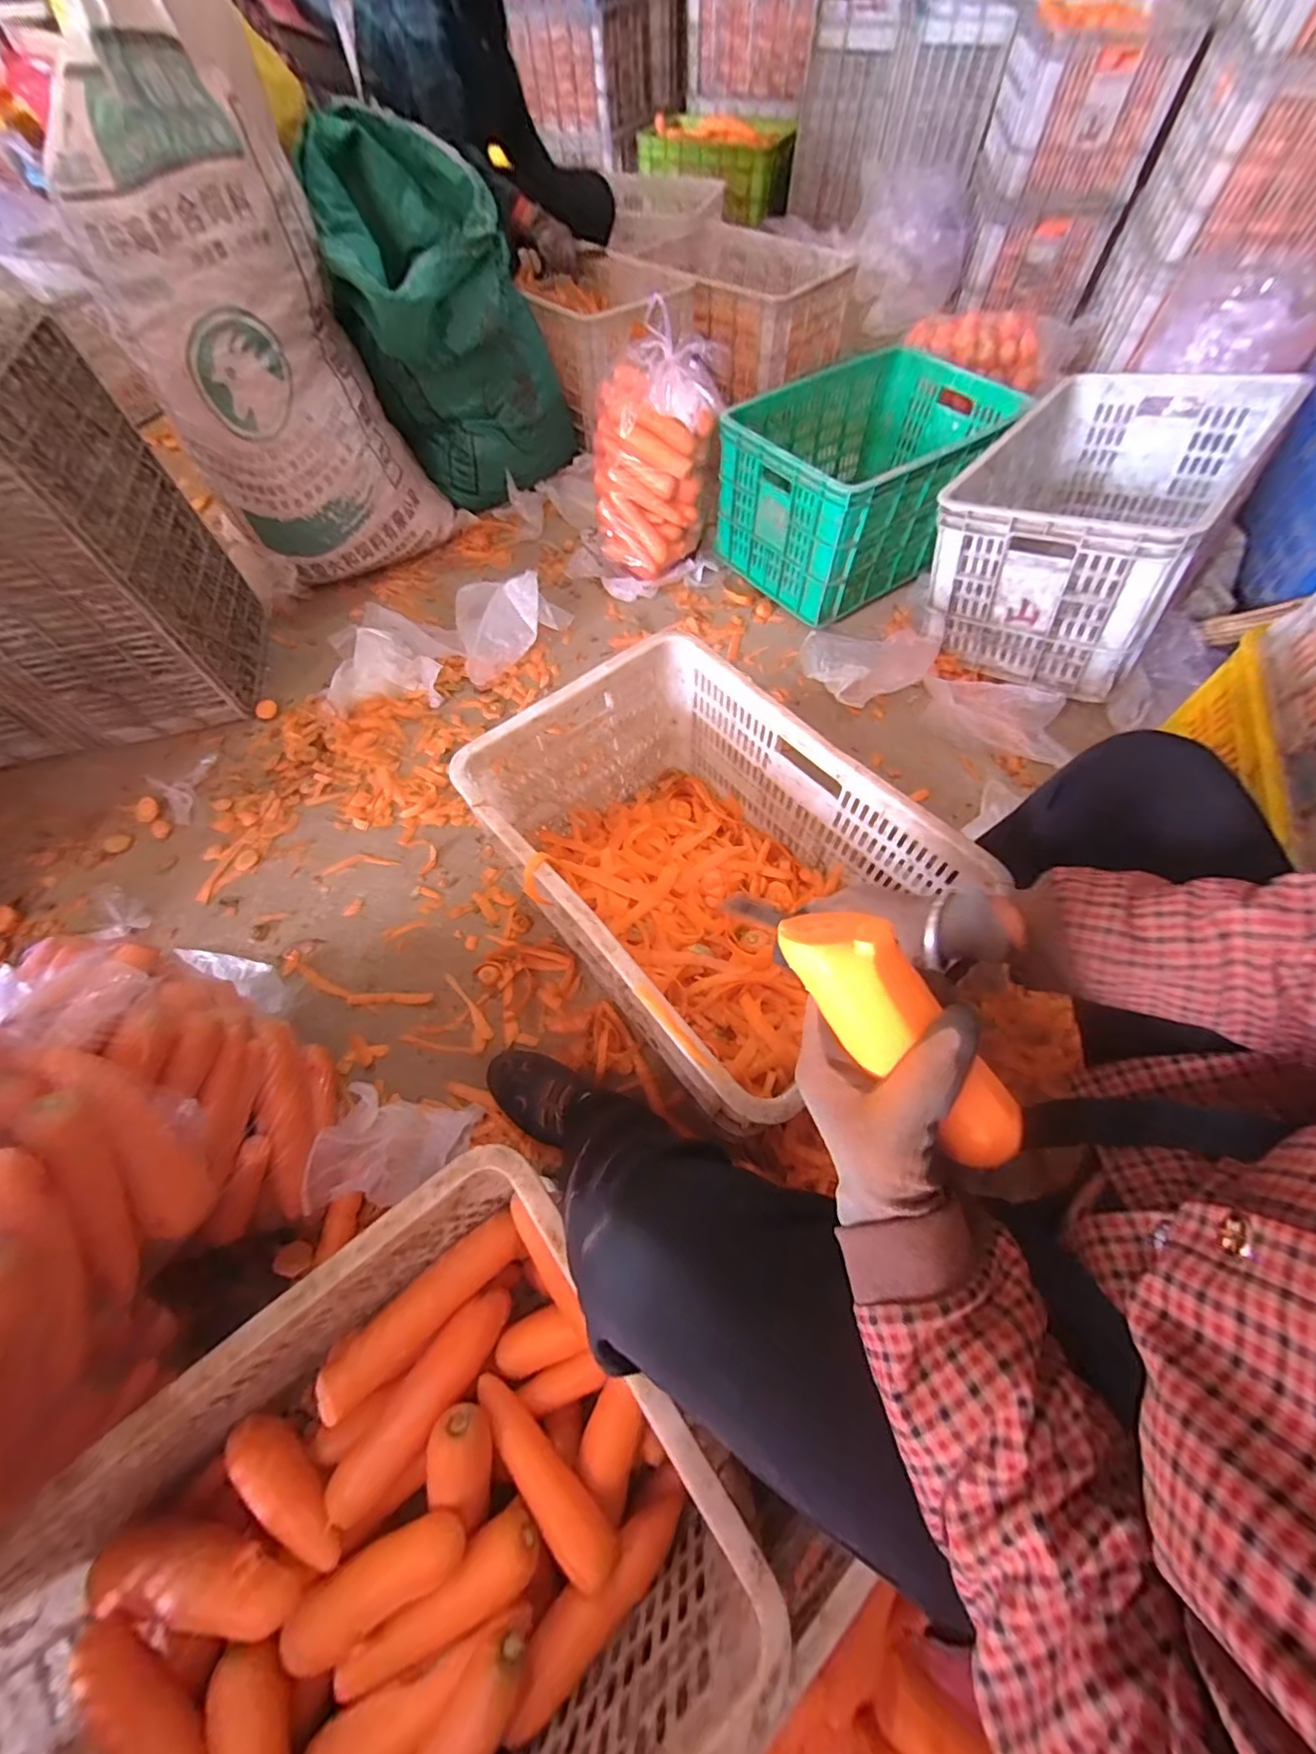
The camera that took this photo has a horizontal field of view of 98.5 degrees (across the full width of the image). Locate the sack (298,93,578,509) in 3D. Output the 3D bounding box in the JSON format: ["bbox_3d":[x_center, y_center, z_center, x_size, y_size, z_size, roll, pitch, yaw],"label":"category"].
[{"bbox_3d":[-0.395,-1.078,1.136,0.386,0.496,0.347,-11,61,-4],"label":"sack"}]

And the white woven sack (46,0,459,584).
[{"bbox_3d":[-0.649,-0.897,0.921,0.394,0.721,0.206,-32,65,-15],"label":"white woven sack"}]

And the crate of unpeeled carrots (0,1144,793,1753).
[{"bbox_3d":[-0.231,0.535,0.406,0.559,0.210,0.360,-35,66,-16],"label":"crate of unpeeled carrots"}]

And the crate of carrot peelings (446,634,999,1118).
[{"bbox_3d":[0.048,-0.003,0.721,0.348,0.273,0.482,-37,66,-17],"label":"crate of carrot peelings"}]

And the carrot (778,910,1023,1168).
[{"bbox_3d":[0.136,0.089,0.297,0.186,0.035,0.046,47,68,-13],"label":"carrot"}]

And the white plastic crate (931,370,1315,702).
[{"bbox_3d":[0.757,-0.628,0.999,0.359,0.280,0.564,31,69,30],"label":"white plastic crate"}]

